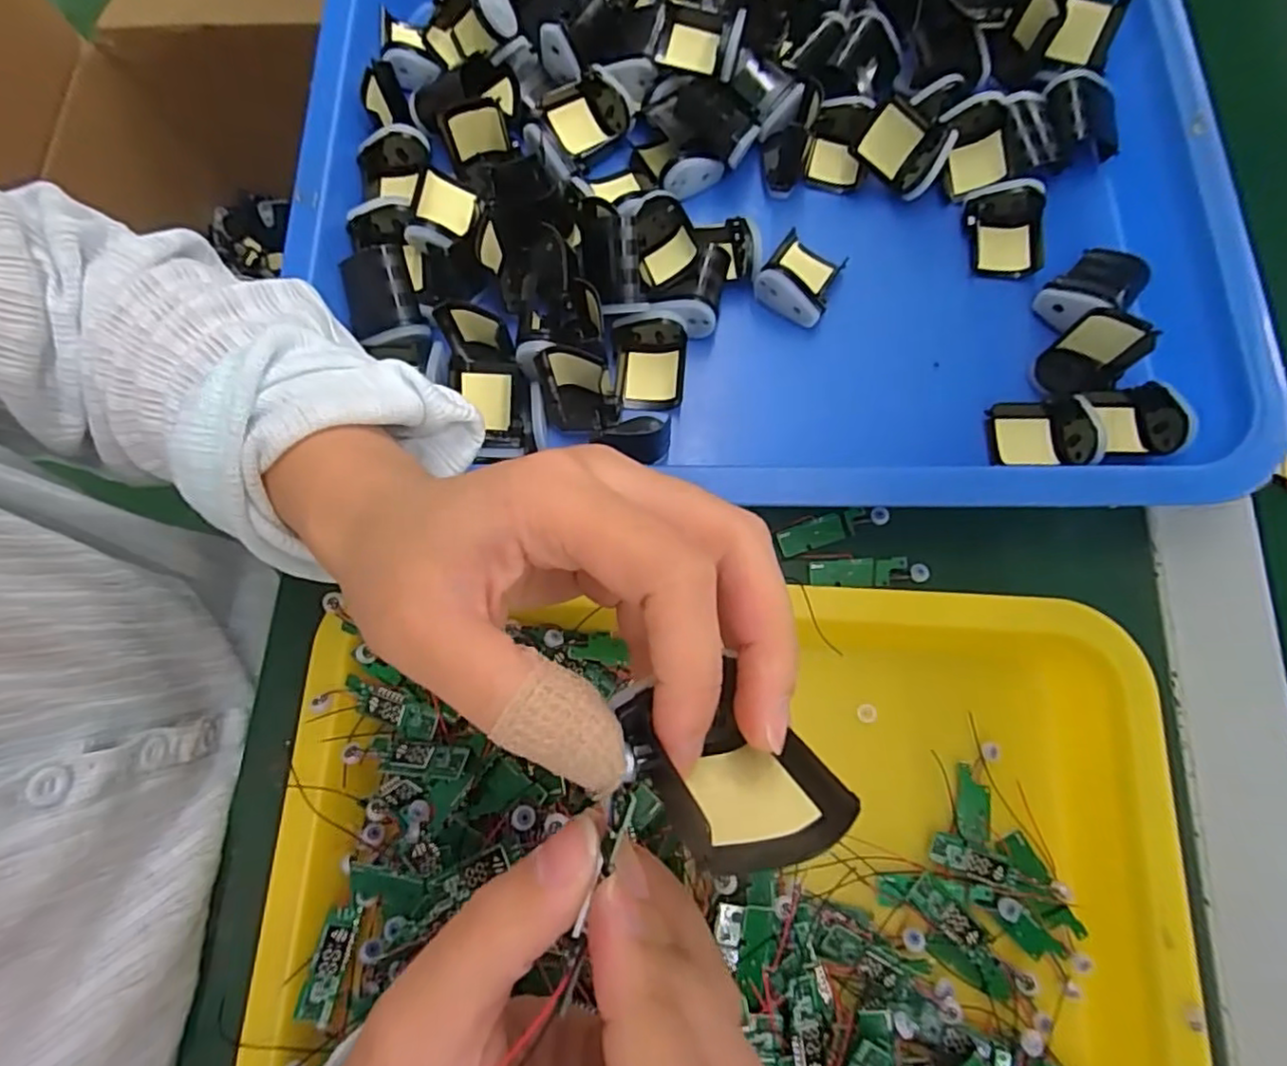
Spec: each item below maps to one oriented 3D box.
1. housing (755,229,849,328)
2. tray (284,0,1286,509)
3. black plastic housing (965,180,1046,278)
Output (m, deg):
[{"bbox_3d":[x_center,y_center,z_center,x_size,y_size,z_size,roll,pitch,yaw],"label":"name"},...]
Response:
[{"bbox_3d":[0.079,-0.128,0.322,0.035,0.022,0.043,30,77,7],"label":"housing"},{"bbox_3d":[0.062,-0.172,0.317,0.449,0.042,0.332,2,76,0],"label":"tray"},{"bbox_3d":[0.182,-0.150,0.323,0.034,0.024,0.040,0,76,0],"label":"black plastic housing"}]

